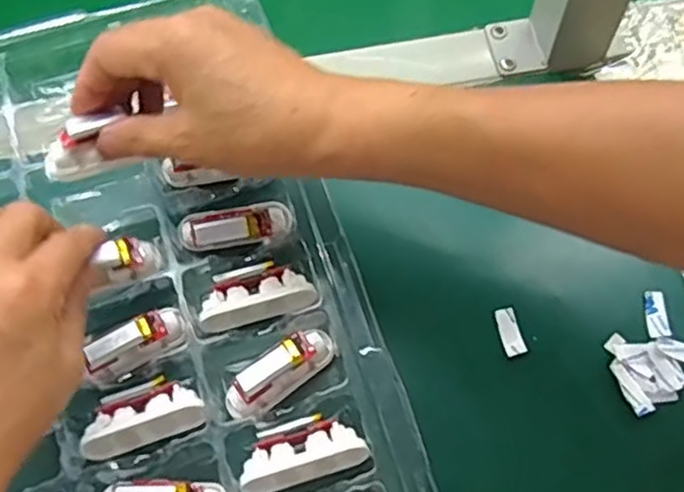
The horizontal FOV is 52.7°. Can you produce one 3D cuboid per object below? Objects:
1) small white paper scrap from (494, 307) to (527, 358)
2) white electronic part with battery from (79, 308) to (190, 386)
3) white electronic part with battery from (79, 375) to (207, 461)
[{"bbox_3d":[0.091,0.046,0.373,0.011,0.004,0.026,-20,64,13],"label":"small white paper scrap"},{"bbox_3d":[-0.107,0.051,0.357,0.053,0.014,0.023,-33,70,-12],"label":"white electronic part with battery"},{"bbox_3d":[-0.101,0.085,0.351,0.061,0.017,0.031,-18,67,-6],"label":"white electronic part with battery"}]

